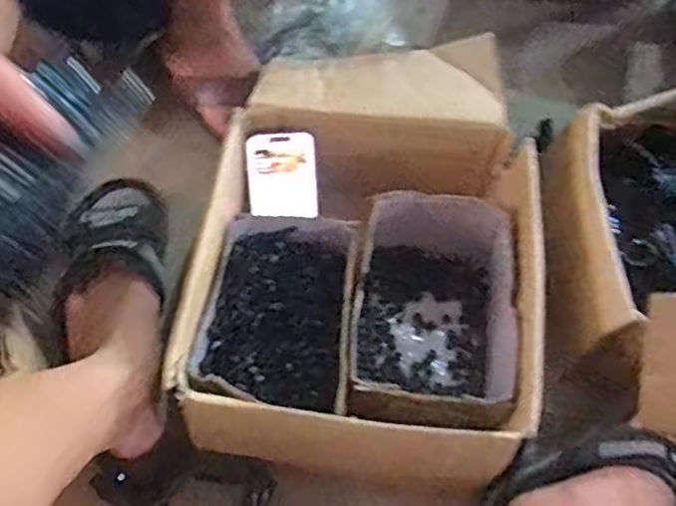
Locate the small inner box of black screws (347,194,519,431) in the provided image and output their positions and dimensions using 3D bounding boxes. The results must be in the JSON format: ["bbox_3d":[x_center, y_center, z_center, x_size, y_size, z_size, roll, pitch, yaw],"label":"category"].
[{"bbox_3d":[0.089,0.059,0.668,0.145,0.104,0.225,7,59,1],"label":"small inner box of black screws"}]

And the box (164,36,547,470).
[{"bbox_3d":[0.031,-0.011,0.688,0.317,0.121,0.435,4,59,-1],"label":"box"}]

